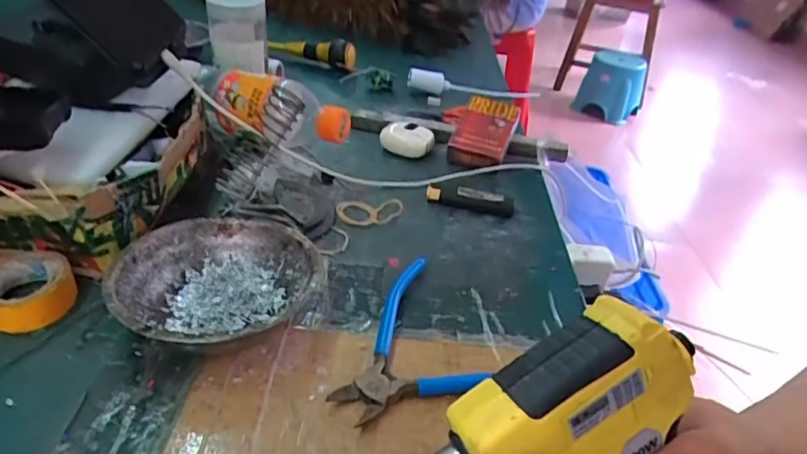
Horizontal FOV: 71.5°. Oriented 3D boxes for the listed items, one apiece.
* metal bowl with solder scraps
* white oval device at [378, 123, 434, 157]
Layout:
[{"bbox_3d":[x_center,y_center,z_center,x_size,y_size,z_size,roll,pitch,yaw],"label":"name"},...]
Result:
[{"bbox_3d":[-0.119,0.042,0.366,0.122,0.044,0.120,4,35,-3],"label":"metal bowl with solder scraps"},{"bbox_3d":[0.005,-0.093,0.581,0.054,0.023,0.034,9,35,4],"label":"white oval device"}]

